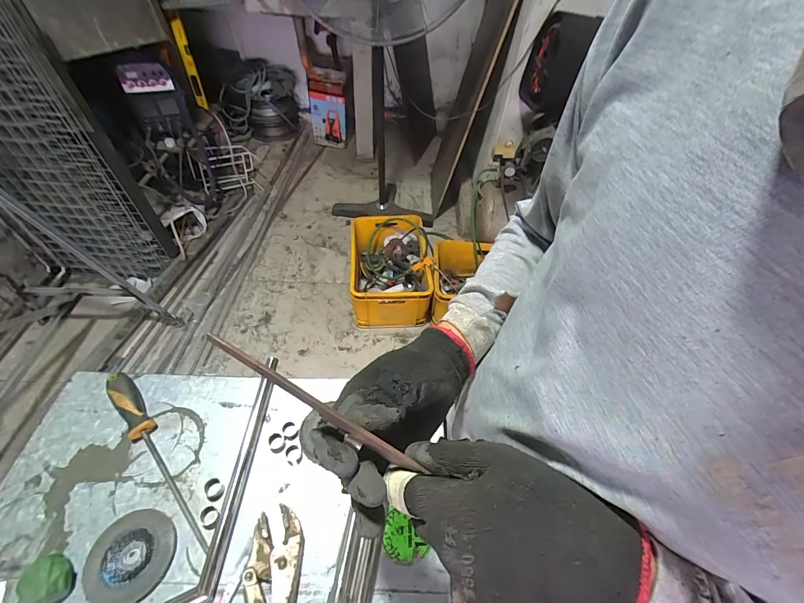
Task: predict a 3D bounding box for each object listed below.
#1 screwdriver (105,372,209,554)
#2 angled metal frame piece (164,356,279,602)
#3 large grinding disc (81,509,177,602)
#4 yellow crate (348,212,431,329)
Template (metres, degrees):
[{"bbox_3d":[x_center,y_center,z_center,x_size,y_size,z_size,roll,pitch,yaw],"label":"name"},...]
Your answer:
[{"bbox_3d":[-0.342,0.207,0.475,0.294,0.030,0.034,38,59,25],"label":"screwdriver"},{"bbox_3d":[-0.227,0.239,0.466,0.081,0.014,0.348,13,52,8],"label":"angled metal frame piece"},{"bbox_3d":[-0.327,0.306,0.414,0.096,0.009,0.092,1,51,-1],"label":"large grinding disc"},{"bbox_3d":[-0.065,-0.154,1.710,0.364,0.259,0.519,-1,52,-3],"label":"yellow crate"}]

